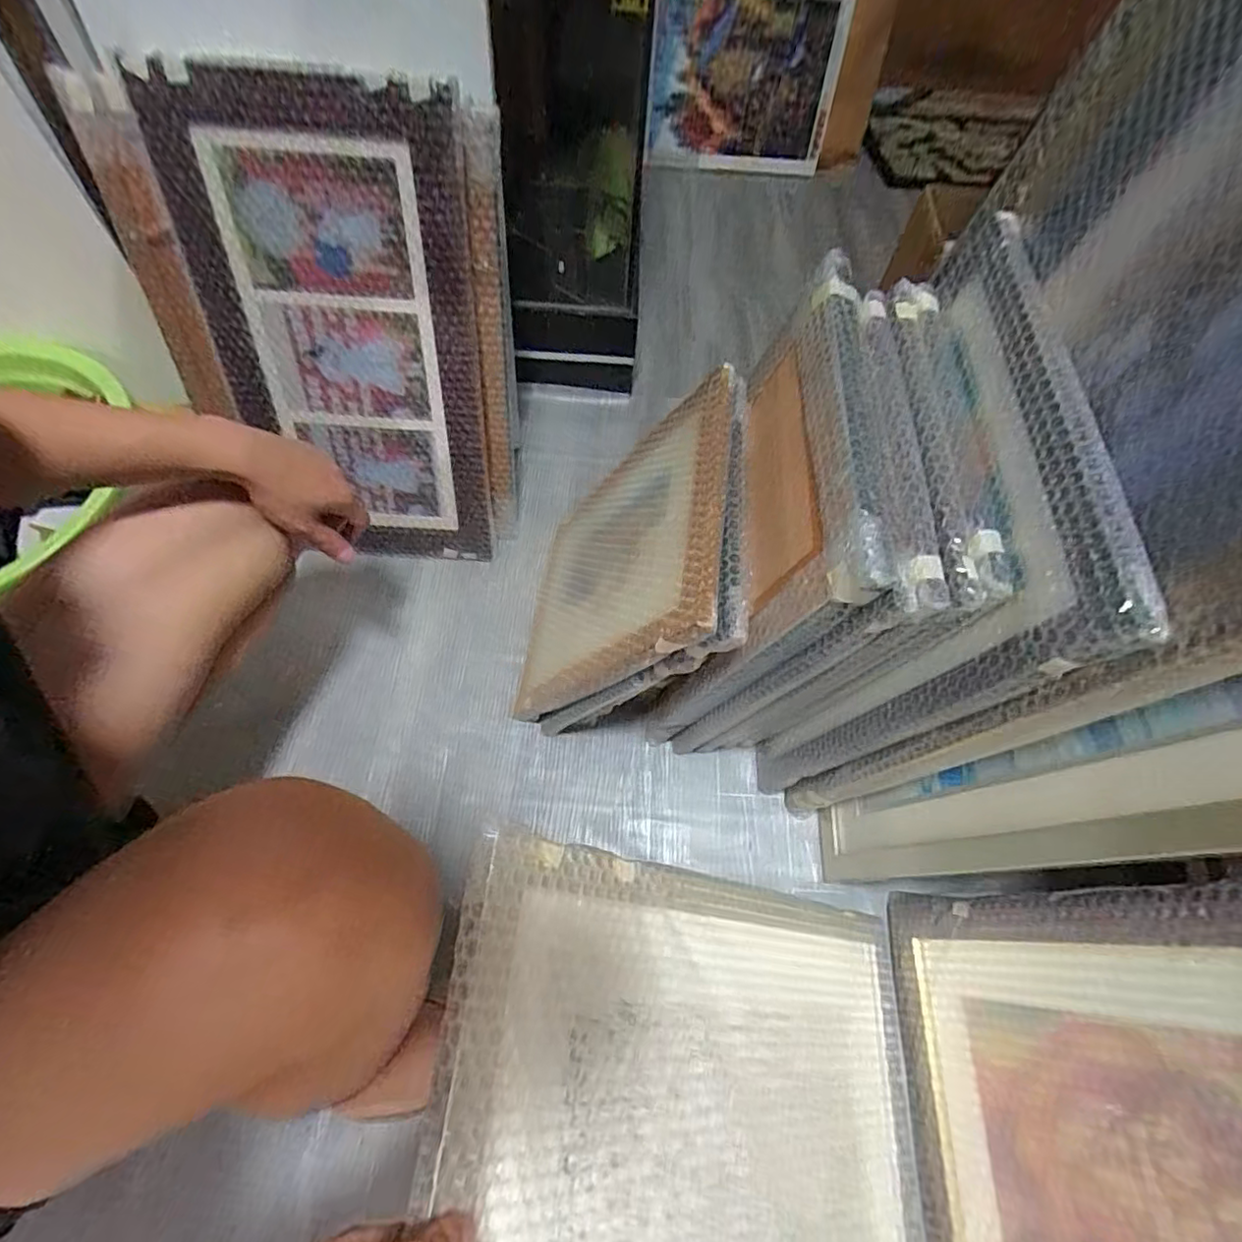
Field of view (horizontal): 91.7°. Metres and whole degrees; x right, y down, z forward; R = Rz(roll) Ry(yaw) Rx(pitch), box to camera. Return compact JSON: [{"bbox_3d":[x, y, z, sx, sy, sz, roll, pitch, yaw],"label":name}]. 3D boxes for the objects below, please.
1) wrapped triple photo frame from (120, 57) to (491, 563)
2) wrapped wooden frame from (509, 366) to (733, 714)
[{"bbox_3d":[-0.312,-0.293,0.692,0.286,0.496,0.012,4,39,-1],"label":"wrapped triple photo frame"},{"bbox_3d":[-0.012,-0.061,0.661,0.018,0.363,0.286,23,60,-25],"label":"wrapped wooden frame"}]

